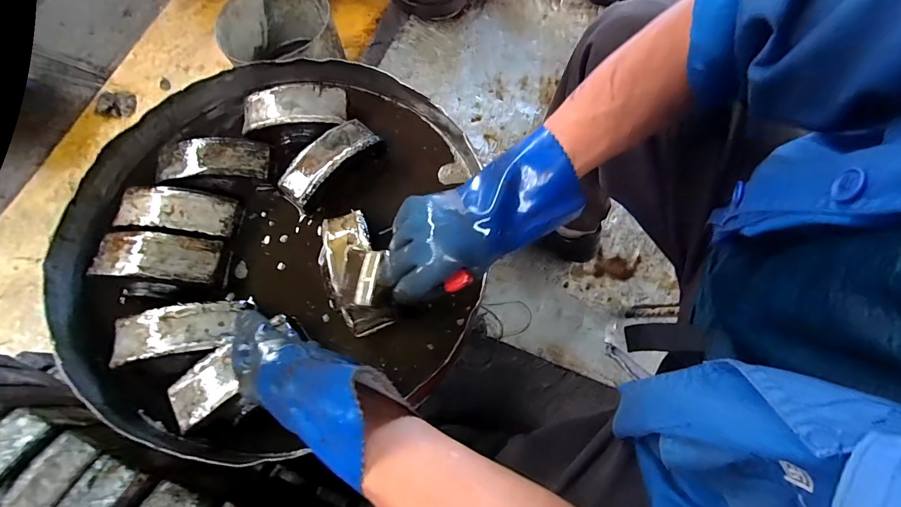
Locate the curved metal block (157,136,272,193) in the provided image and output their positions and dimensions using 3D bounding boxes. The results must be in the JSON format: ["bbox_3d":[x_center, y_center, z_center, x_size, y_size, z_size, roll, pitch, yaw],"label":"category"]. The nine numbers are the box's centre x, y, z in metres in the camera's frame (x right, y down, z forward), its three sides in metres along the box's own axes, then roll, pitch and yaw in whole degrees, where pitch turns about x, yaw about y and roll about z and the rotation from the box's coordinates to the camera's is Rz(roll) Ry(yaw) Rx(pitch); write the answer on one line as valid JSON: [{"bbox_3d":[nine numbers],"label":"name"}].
[{"bbox_3d":[-0.349,-0.128,0.569,0.158,0.043,0.071,-4,71,-1],"label":"curved metal block"}]

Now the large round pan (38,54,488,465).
[{"bbox_3d":[-0.248,-0.025,0.541,0.552,0.079,0.556,-2,71,-1],"label":"large round pan"}]

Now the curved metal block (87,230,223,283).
[{"bbox_3d":[-0.392,0.003,0.515,0.150,0.033,0.060,3,71,1],"label":"curved metal block"}]

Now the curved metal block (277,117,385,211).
[{"bbox_3d":[-0.178,-0.135,0.572,0.160,0.046,0.061,-40,75,-13],"label":"curved metal block"}]

